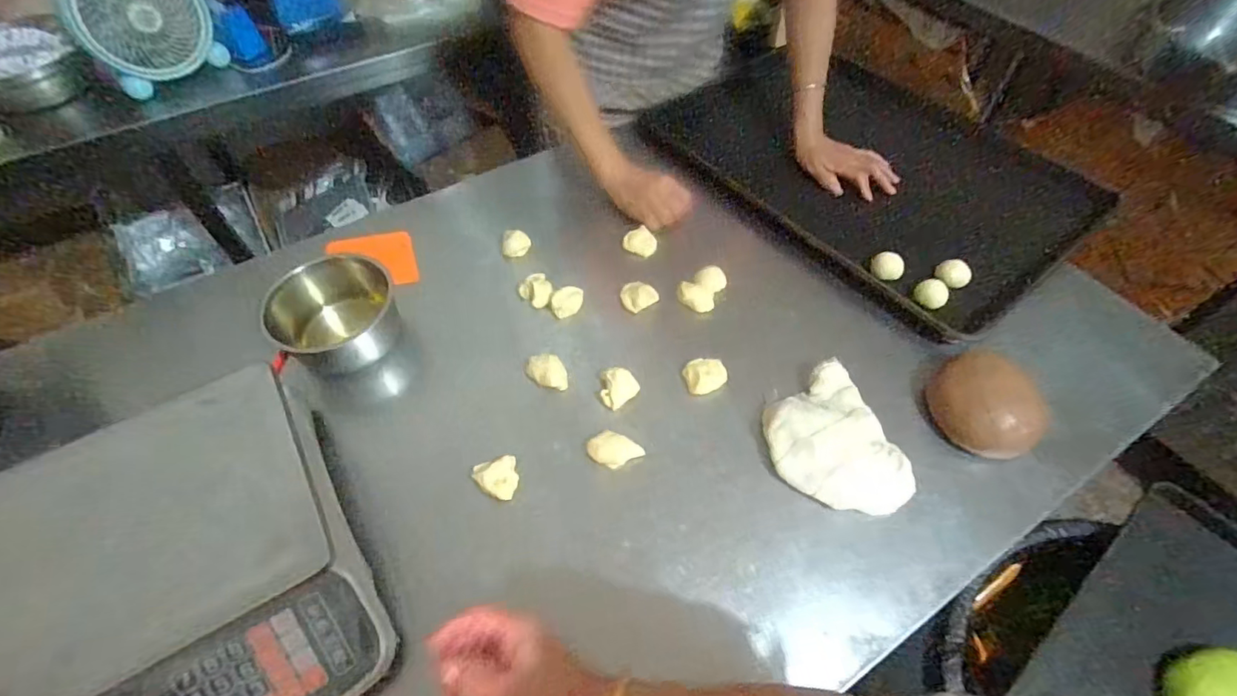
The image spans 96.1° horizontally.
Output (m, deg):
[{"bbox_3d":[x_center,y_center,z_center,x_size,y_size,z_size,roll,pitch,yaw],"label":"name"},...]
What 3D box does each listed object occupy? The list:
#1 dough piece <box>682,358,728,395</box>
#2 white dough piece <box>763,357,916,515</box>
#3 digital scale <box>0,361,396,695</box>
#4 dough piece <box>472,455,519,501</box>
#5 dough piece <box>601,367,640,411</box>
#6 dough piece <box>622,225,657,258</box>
[{"bbox_3d":[0.099,0.029,0.631,0.048,0.018,0.035,-9,54,-6],"label":"dough piece"},{"bbox_3d":[0.216,0.094,0.575,0.124,0.033,0.163,-12,55,-8],"label":"white dough piece"},{"bbox_3d":[-0.390,0.207,0.439,0.349,0.104,0.298,-31,59,-20],"label":"digital scale"},{"bbox_3d":[-0.124,0.134,0.566,0.042,0.021,0.038,-15,55,-10],"label":"dough piece"},{"bbox_3d":[-0.003,0.041,0.626,0.045,0.018,0.042,-34,61,-22],"label":"dough piece"},{"bbox_3d":[0.030,-0.149,0.773,0.046,0.020,0.035,15,56,11],"label":"dough piece"}]

